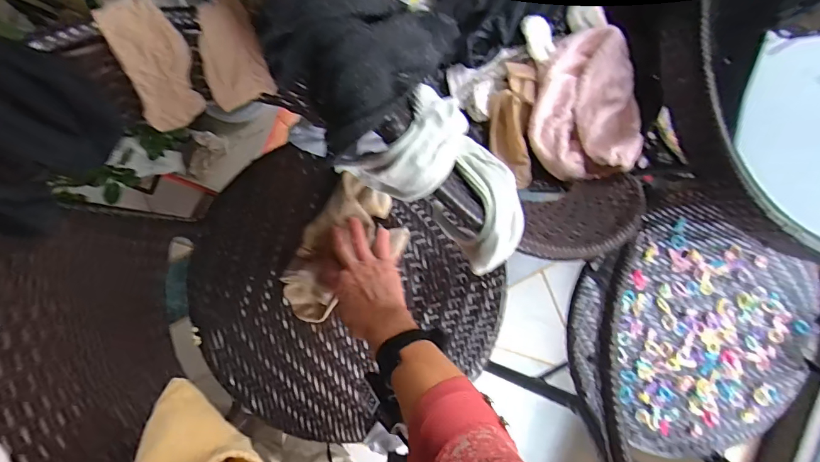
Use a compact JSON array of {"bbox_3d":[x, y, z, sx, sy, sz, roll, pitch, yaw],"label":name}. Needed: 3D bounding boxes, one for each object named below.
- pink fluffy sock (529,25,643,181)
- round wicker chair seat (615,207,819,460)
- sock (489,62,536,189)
[{"bbox_3d":[0.254,-0.175,0.594,0.145,0.045,0.203,8,91,-7],"label":"pink fluffy sock"},{"bbox_3d":[0.517,0.172,0.698,0.370,0.044,0.398,0,92,-7],"label":"round wicker chair seat"},{"bbox_3d":[0.147,-0.163,0.599,0.064,0.034,0.158,1,92,-7],"label":"sock"}]

